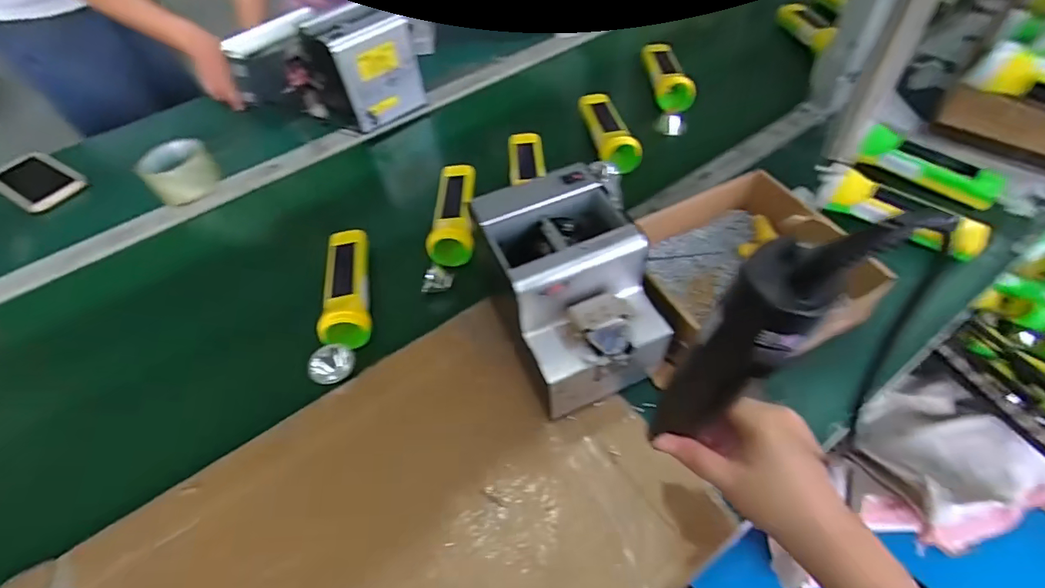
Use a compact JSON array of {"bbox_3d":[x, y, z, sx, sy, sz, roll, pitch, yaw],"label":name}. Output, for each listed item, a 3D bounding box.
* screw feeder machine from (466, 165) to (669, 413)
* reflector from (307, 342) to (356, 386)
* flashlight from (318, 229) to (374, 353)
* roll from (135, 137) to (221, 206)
[{"bbox_3d":[0.051,-0.001,0.486,0.141,0.151,0.180,-18,53,-8],"label":"screw feeder machine"},{"bbox_3d":[-0.203,0.074,0.534,0.043,0.043,0.012,-56,27,13],"label":"reflector"},{"bbox_3d":[-0.206,-0.014,0.591,0.051,0.048,0.168,-11,52,-3],"label":"flashlight"},{"bbox_3d":[-0.520,-0.187,0.761,0.094,0.055,0.094,-3,52,3],"label":"roll"}]

